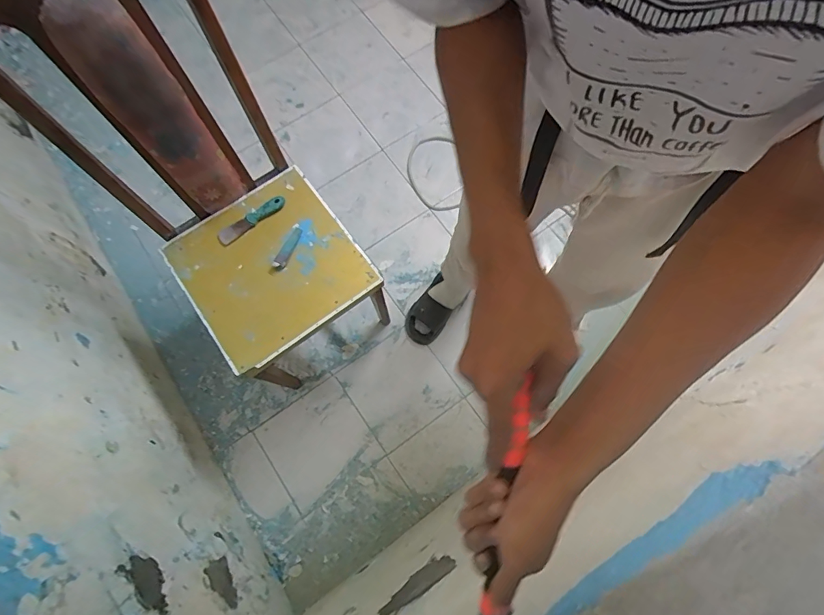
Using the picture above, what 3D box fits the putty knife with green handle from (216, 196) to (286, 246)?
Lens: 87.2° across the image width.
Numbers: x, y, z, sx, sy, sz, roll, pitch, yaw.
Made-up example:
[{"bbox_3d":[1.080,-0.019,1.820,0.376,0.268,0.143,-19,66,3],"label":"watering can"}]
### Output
[{"bbox_3d":[-0.399,-0.218,1.078,0.186,0.021,0.037,-39,77,-9],"label":"putty knife with green handle"}]

